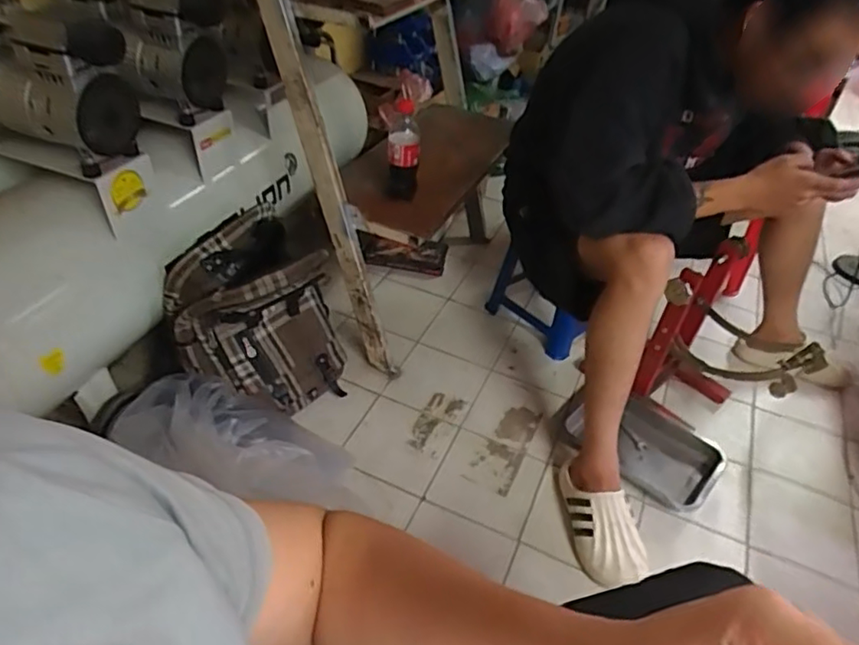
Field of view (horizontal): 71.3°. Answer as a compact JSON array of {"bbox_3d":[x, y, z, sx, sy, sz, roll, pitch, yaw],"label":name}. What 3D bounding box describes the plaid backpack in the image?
[{"bbox_3d":[-0.341,-0.012,1.199,0.318,0.346,0.233,-10,44,-17],"label":"plaid backpack"}]

